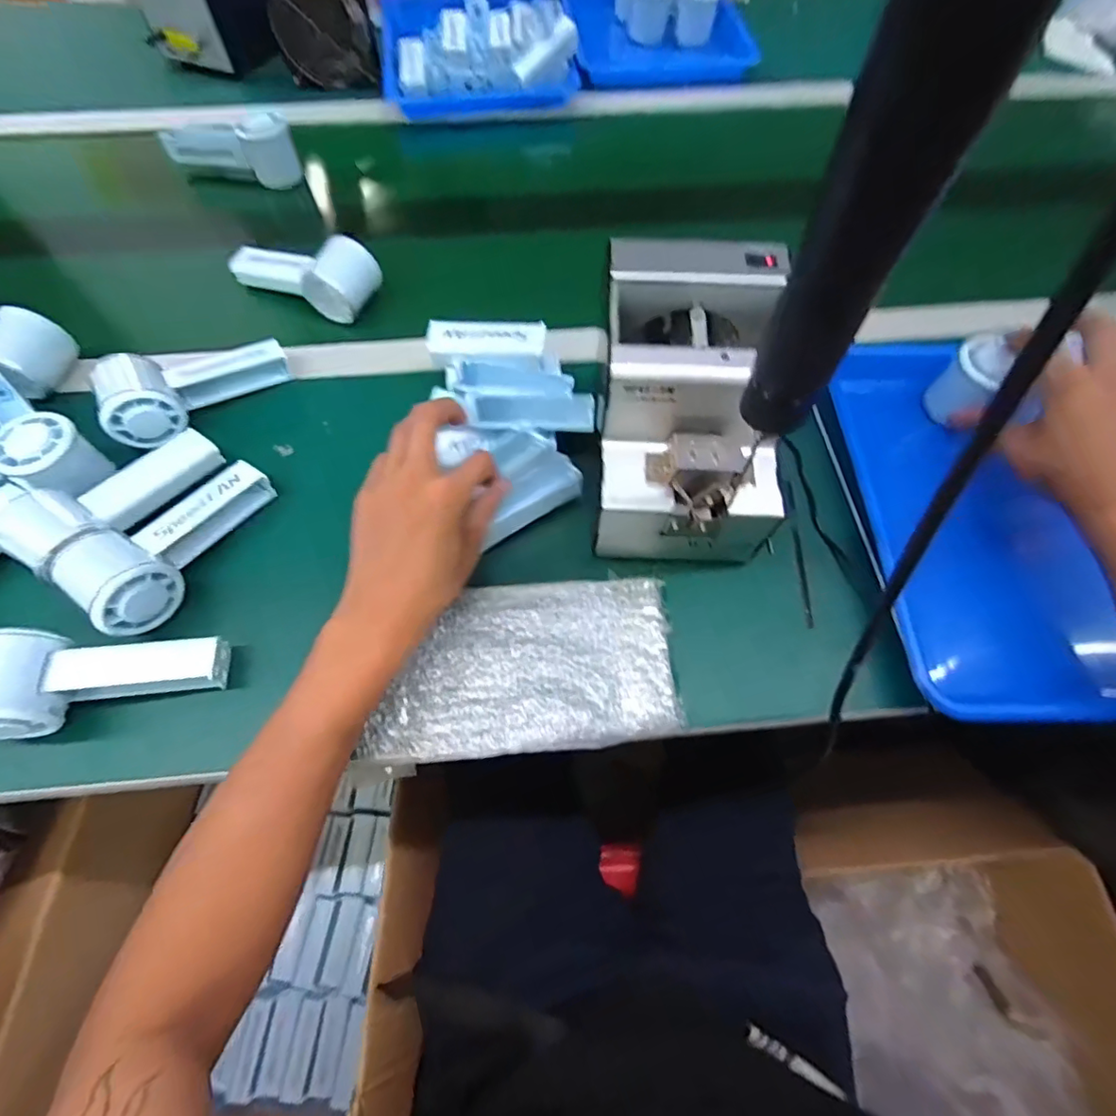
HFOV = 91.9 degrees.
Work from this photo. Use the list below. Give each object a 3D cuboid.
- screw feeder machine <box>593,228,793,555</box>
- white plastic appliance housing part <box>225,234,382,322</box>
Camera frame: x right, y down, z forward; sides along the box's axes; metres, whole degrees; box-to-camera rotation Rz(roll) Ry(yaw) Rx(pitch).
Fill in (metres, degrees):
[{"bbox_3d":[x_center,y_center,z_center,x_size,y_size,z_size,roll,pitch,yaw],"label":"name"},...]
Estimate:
[{"bbox_3d":[0.091,-0.096,0.386,0.124,0.161,0.166,-1,64,-1],"label":"screw feeder machine"},{"bbox_3d":[-0.252,-0.287,0.539,0.145,0.063,0.064,27,67,12],"label":"white plastic appliance housing part"}]

